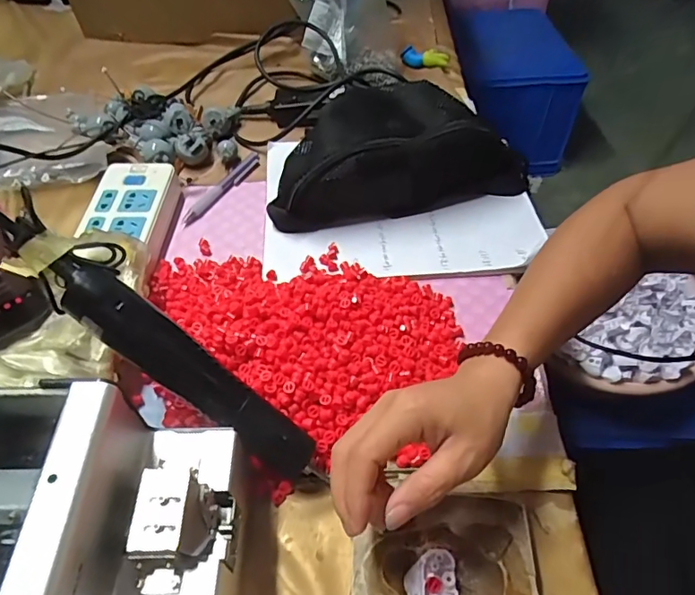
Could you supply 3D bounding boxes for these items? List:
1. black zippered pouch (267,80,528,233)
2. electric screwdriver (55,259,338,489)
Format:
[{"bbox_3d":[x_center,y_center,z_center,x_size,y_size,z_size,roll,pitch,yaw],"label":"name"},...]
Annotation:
[{"bbox_3d":[0.047,-0.160,0.552,0.277,0.082,0.138,-13,53,-11],"label":"black zippered pouch"},{"bbox_3d":[-0.107,0.051,0.356,0.220,0.027,0.037,42,54,-10],"label":"electric screwdriver"}]

